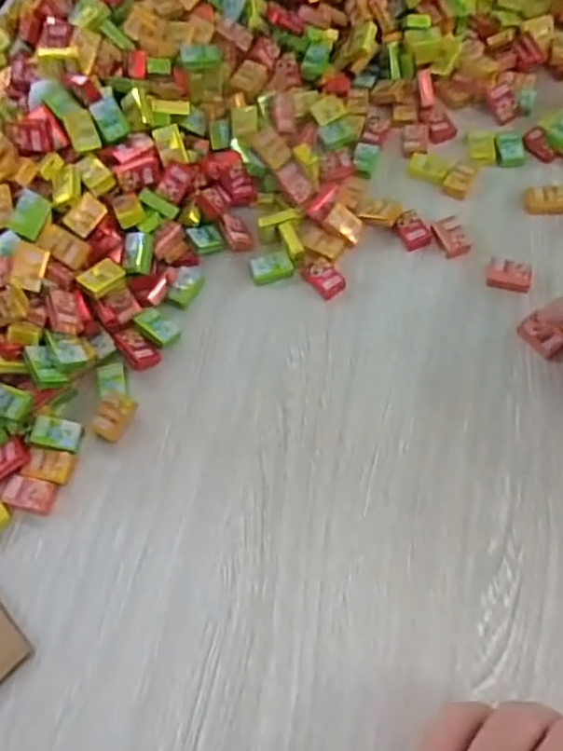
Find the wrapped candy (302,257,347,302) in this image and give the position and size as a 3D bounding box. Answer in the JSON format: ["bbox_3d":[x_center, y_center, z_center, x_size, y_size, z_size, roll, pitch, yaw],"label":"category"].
[{"bbox_3d":[0.028,-0.061,0.381,0.020,0.009,0.026,-31,67,-11],"label":"wrapped candy"}]

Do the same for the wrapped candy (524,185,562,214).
[{"bbox_3d":[0.176,-0.117,0.396,0.027,0.008,0.019,-4,65,2],"label":"wrapped candy"}]

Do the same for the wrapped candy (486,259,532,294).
[{"bbox_3d":[0.143,-0.063,0.374,0.025,0.007,0.020,13,66,9],"label":"wrapped candy"}]

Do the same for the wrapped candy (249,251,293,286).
[{"bbox_3d":[-0.007,-0.070,0.388,0.026,0.007,0.017,-18,65,-5],"label":"wrapped candy"}]

